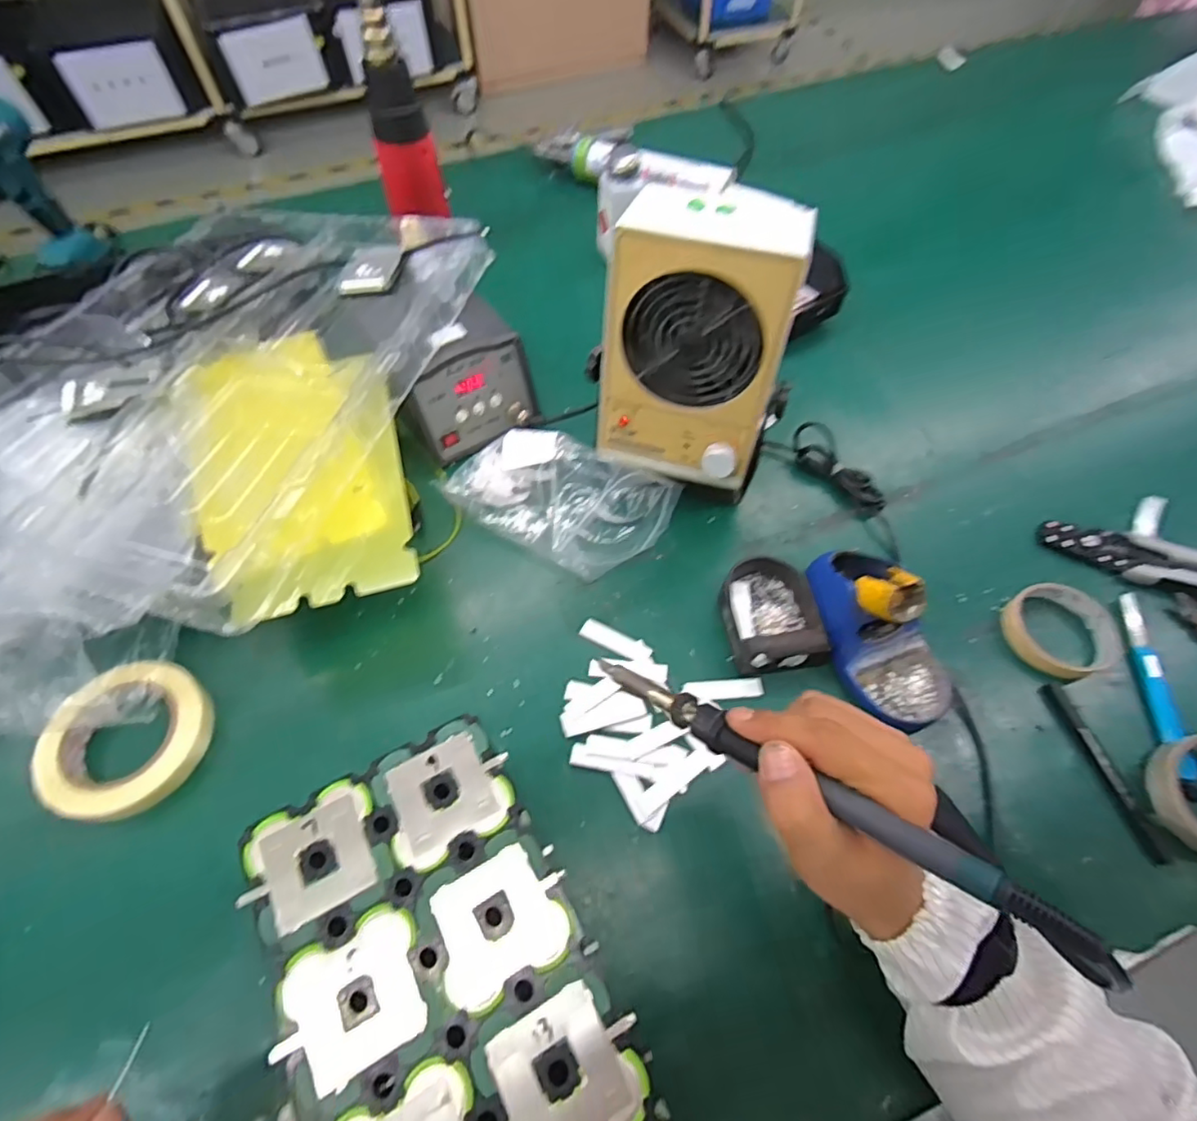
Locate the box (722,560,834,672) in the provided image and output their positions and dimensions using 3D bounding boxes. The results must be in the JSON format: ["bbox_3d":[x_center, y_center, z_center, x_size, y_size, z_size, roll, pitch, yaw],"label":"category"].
[{"bbox_3d":[0.154,0.047,0.534,0.084,0.037,0.106,-4,59,-2],"label":"box"}]

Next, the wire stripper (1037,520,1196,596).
[{"bbox_3d":[0.535,0.001,0.569,0.206,0.019,0.057,22,61,12],"label":"wire stripper"}]

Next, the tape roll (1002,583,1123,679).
[{"bbox_3d":[0.411,0.063,0.530,0.081,0.022,0.089,0,59,0],"label":"tape roll"}]

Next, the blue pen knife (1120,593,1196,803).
[{"bbox_3d":[0.474,0.107,0.508,0.021,0.020,0.178,8,59,4],"label":"blue pen knife"}]

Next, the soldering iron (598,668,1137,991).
[{"bbox_3d":[0.089,0.098,0.275,0.242,0.018,0.014,23,59,40],"label":"soldering iron"}]

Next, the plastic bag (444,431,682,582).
[{"bbox_3d":[-0.039,-0.062,0.580,0.211,0.069,0.116,21,61,12],"label":"plastic bag"}]

